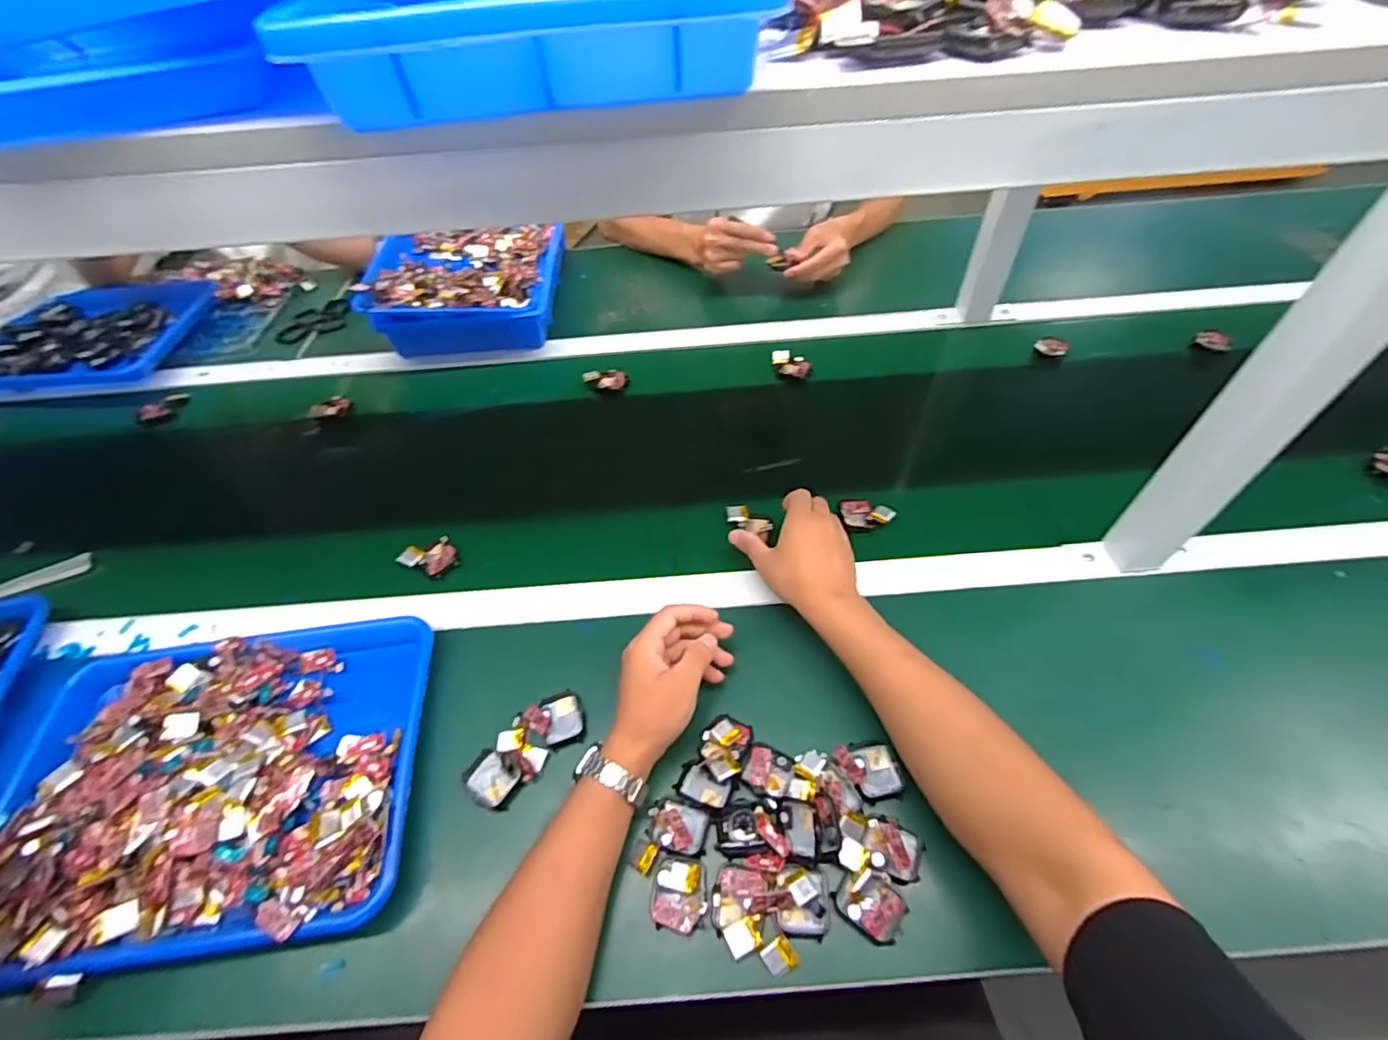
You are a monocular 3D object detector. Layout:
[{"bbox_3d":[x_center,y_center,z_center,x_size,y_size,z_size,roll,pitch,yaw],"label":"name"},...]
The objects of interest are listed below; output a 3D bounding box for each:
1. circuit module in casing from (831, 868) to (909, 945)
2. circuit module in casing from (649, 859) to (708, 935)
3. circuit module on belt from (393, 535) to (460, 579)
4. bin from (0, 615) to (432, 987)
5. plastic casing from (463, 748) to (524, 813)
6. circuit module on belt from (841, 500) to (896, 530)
[{"bbox_3d":[0.127,0.276,0.424,0.046,0.014,0.036,30,59,25],"label":"circuit module in casing"},{"bbox_3d":[-0.011,0.281,0.440,0.042,0.022,0.045,-1,51,3],"label":"circuit module in casing"},{"bbox_3d":[-0.285,0.042,0.637,0.054,0.016,0.044,-29,55,-18],"label":"circuit module on belt"},{"bbox_3d":[-0.412,0.213,0.490,0.359,0.061,0.249,-7,51,-2],"label":"bin"},{"bbox_3d":[-0.169,0.219,0.495,0.047,0.017,0.036,31,60,25],"label":"plastic casing"},{"bbox_3d":[0.189,-0.007,0.648,0.056,0.017,0.034,11,53,12],"label":"circuit module on belt"}]

